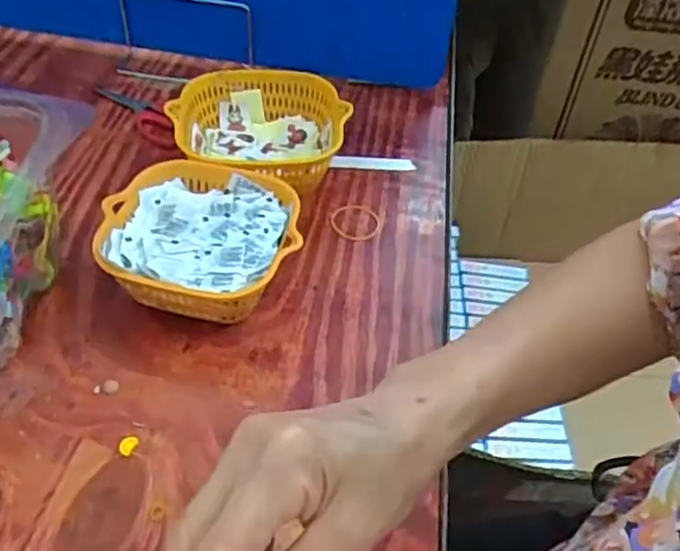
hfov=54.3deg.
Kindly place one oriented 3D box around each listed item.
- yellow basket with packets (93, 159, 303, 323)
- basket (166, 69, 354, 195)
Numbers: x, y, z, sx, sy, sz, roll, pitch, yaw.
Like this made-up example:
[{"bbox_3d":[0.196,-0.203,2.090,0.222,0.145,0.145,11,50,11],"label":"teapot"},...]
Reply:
[{"bbox_3d":[-0.106,-0.021,0.522,0.141,0.068,0.134,4,47,-1],"label":"yellow basket with packets"},{"bbox_3d":[-0.074,-0.129,0.625,0.152,0.071,0.152,3,47,-3],"label":"basket"}]

